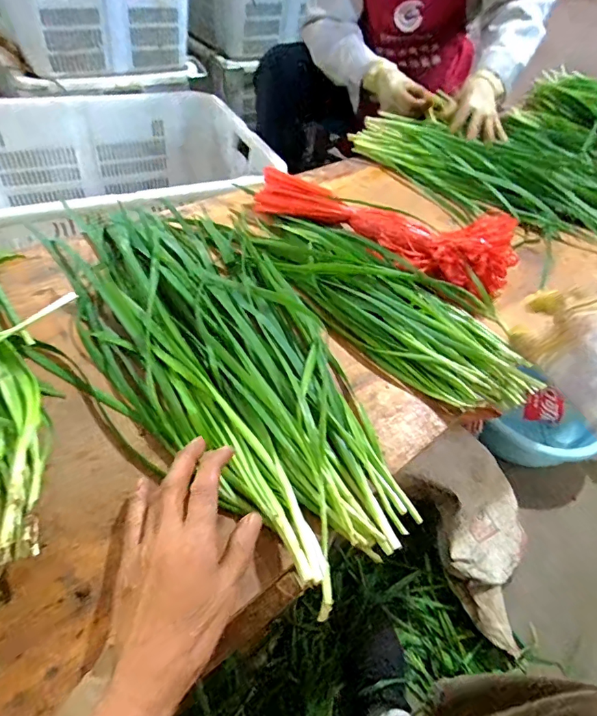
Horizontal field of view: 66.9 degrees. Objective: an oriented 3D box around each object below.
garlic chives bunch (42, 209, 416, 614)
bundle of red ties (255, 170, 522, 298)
[{"bbox_3d":[-0.075,-0.014,0.440,0.213,0.032,0.466,-24,55,-25],"label":"garlic chives bunch"},{"bbox_3d":[0.096,-0.174,0.564,0.358,0.058,0.109,24,50,12],"label":"bundle of red ties"}]

